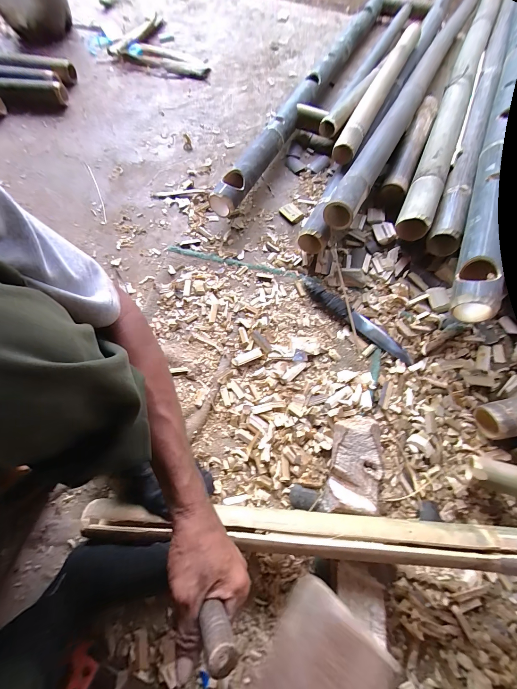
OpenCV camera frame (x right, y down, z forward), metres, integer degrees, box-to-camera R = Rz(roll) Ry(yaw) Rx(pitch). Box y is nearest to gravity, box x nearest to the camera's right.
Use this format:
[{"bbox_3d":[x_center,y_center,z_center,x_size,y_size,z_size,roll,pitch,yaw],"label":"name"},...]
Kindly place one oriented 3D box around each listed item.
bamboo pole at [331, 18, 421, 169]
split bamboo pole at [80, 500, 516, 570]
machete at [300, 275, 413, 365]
[{"bbox_3d":[0.343,-0.722,0.740,0.051,0.053,0.648,24,72,11],"label":"bamboo pole"},{"bbox_3d":[0.055,0.263,0.385,0.642,0.033,0.046,-1,69,8],"label":"split bamboo pole"},{"bbox_3d":[0.200,-0.059,0.567,0.047,0.020,0.278,-41,73,-13],"label":"machete"}]

